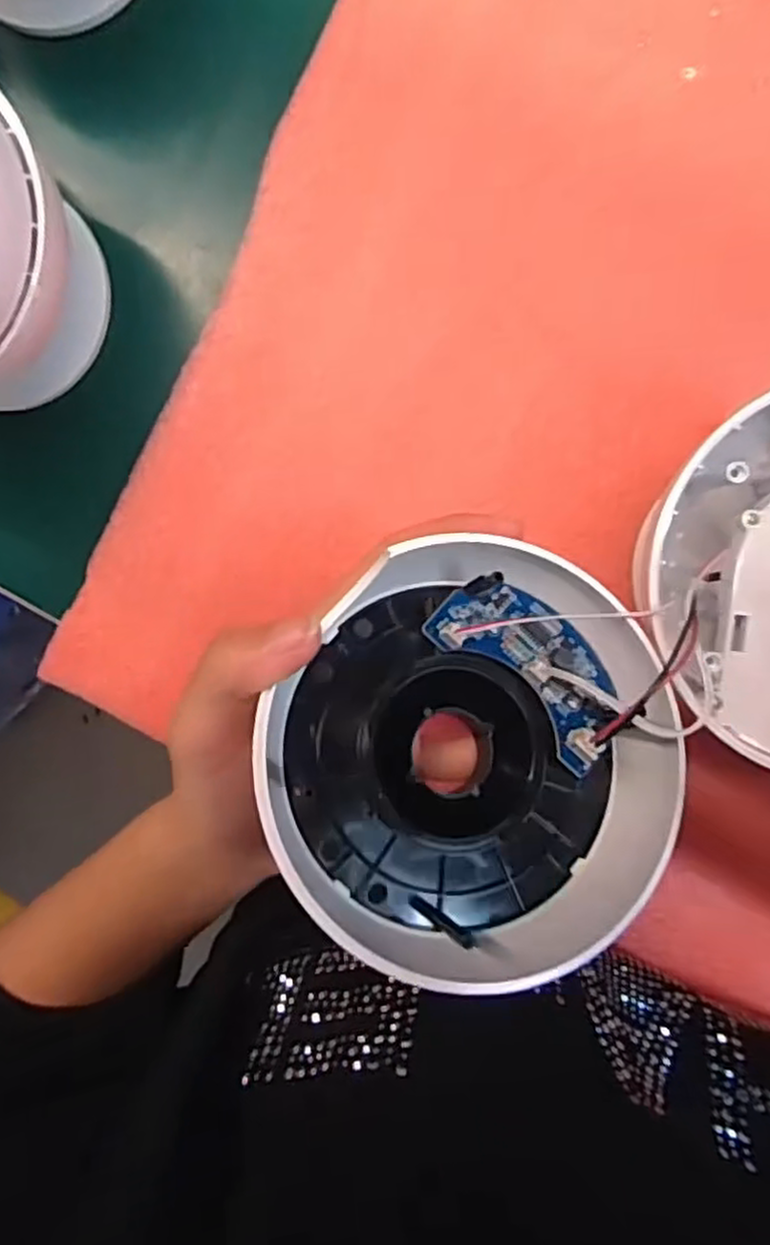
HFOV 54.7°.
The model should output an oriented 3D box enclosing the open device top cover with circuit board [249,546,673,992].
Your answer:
[{"bbox_3d":[0.028,0.035,0.210,0.107,0.033,0.118,38,79,0],"label":"open device top cover with circuit board"}]

